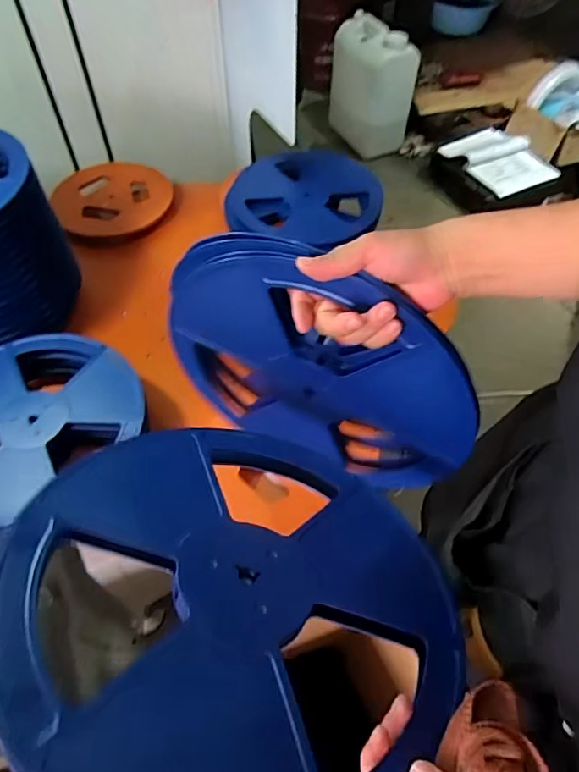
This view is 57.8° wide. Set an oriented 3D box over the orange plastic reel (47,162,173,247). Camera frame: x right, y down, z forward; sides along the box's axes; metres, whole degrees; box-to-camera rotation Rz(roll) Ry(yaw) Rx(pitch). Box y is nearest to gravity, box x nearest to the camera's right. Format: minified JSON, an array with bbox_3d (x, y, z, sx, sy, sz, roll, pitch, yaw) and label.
[{"bbox_3d":[-0.393,-0.422,1.180,0.251,0.062,0.230,0,55,0],"label":"orange plastic reel"}]

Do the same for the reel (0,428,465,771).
[{"bbox_3d":[-0.033,0.141,0.369,0.309,0.016,0.304,3,38,-24],"label":"reel"}]

